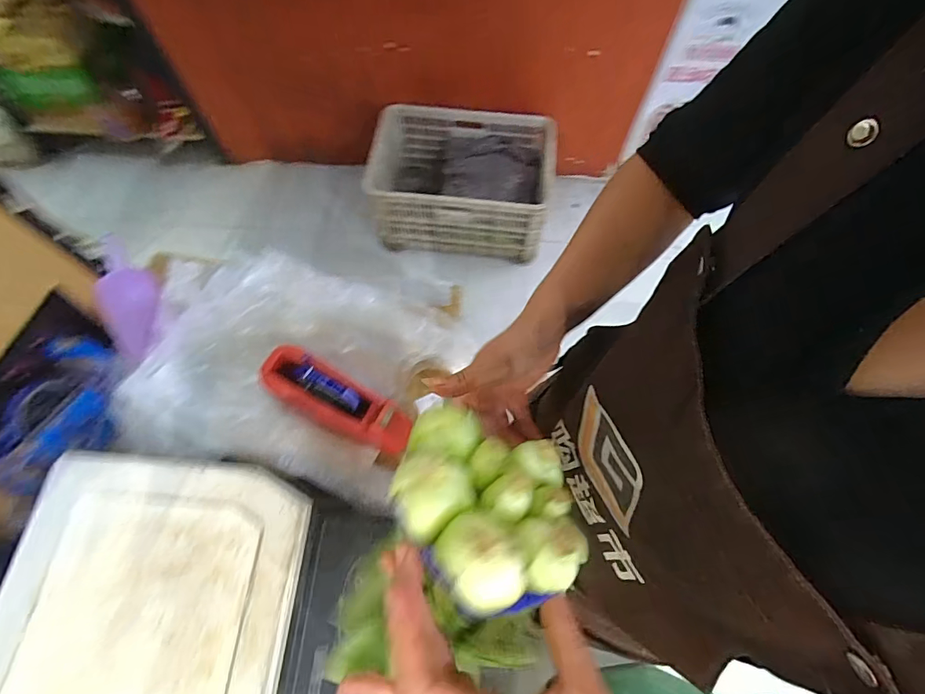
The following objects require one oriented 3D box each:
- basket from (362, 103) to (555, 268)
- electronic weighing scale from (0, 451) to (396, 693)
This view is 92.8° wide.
[{"bbox_3d":[-0.020,-0.622,1.618,0.611,0.277,0.435,5,67,2],"label":"basket"},{"bbox_3d":[-0.255,0.313,0.450,0.367,0.126,0.356,4,67,2],"label":"electronic weighing scale"}]

